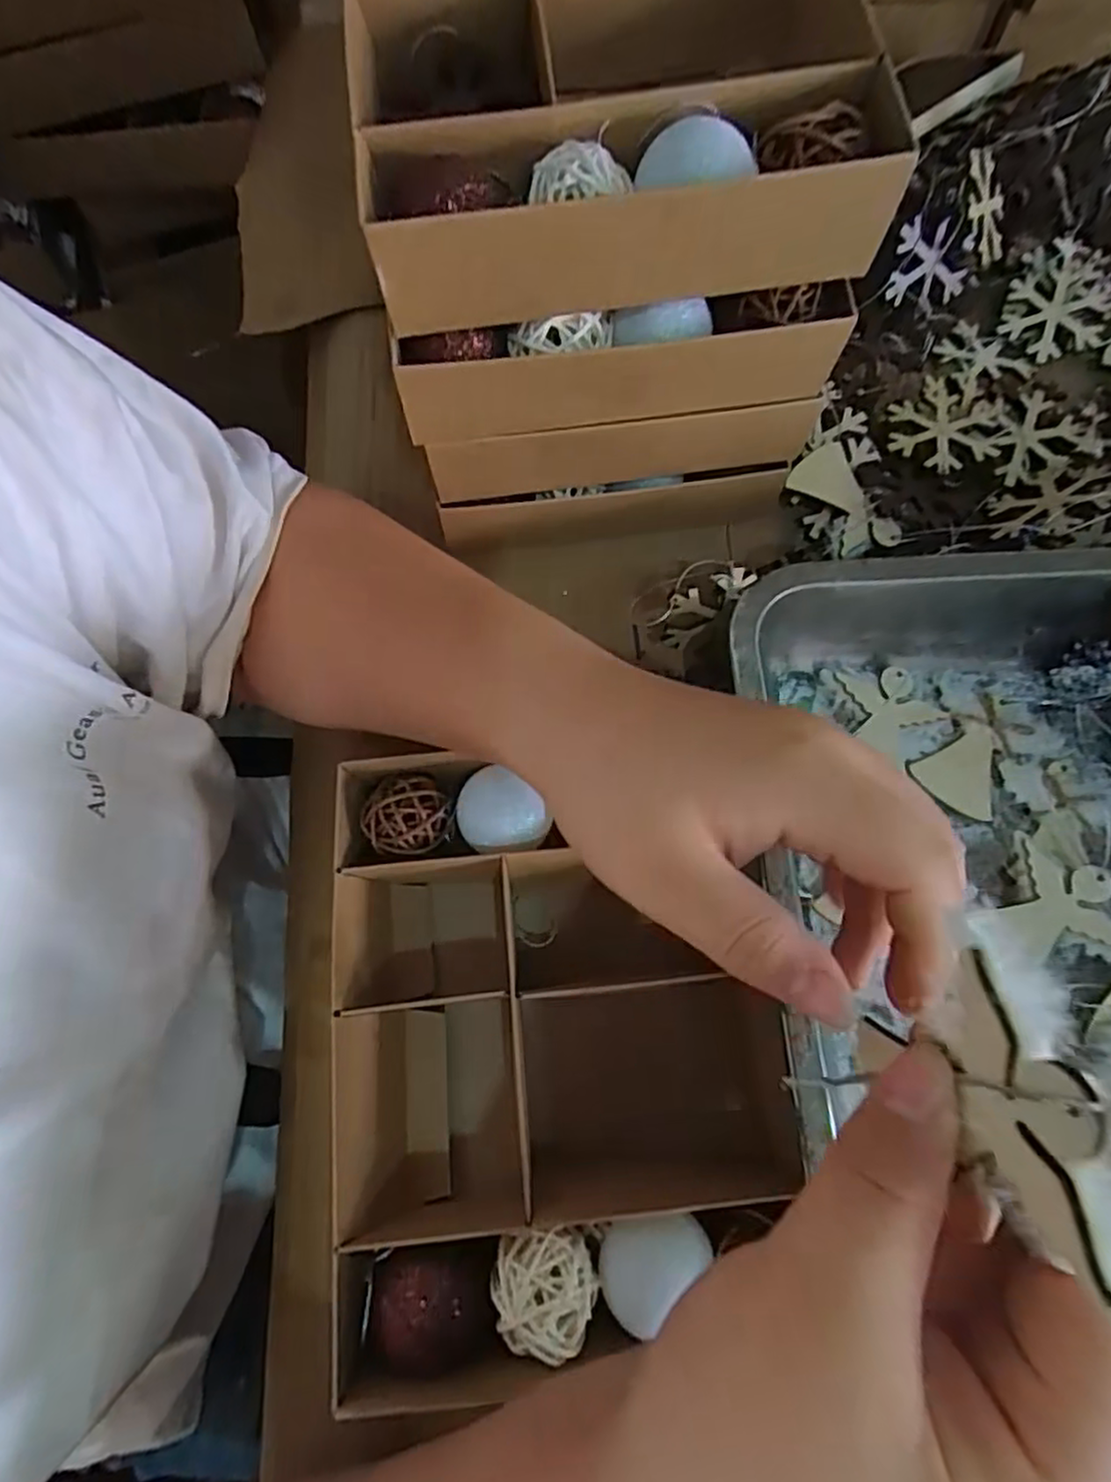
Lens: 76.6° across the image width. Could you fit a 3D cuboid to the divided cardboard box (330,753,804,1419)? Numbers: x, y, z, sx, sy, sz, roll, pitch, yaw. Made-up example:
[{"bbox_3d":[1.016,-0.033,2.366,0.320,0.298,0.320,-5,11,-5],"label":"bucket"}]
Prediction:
[{"bbox_3d":[0.003,0.106,0.265,0.176,0.050,0.207,-4,72,-1],"label":"divided cardboard box"}]

